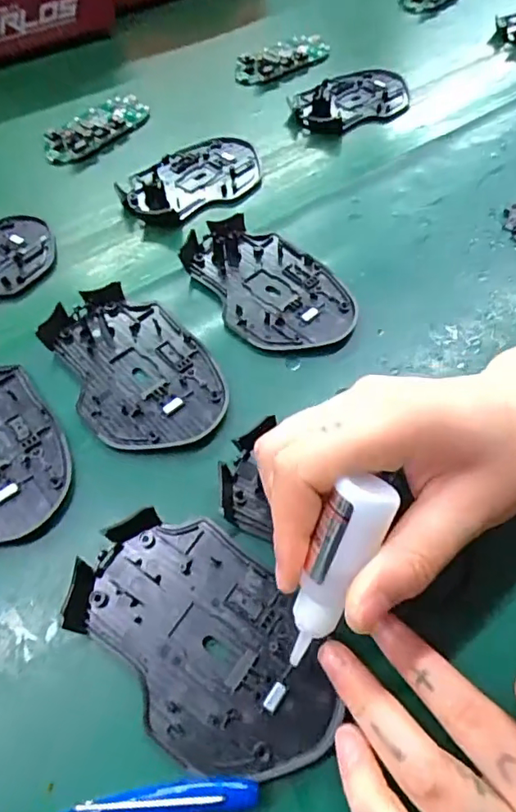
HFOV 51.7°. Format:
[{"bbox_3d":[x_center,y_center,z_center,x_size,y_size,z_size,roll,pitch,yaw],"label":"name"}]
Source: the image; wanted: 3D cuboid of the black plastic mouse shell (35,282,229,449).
[{"bbox_3d":[-0.067,-0.023,0.289,0.072,0.012,0.111,-28,60,-16],"label":"black plastic mouse shell"}]

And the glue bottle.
[{"bbox_3d":[0.026,0.058,0.183,0.020,0.070,0.017,24,16,16],"label":"glue bottle"}]

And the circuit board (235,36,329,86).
[{"bbox_3d":[0.023,-0.320,0.491,0.095,0.013,0.040,-33,62,-19],"label":"circuit board"}]

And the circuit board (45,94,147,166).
[{"bbox_3d":[-0.133,-0.228,0.435,0.043,0.013,0.097,28,61,18],"label":"circuit board"}]

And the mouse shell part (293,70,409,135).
[{"bbox_3d":[0.083,-0.262,0.453,0.117,0.012,0.074,-30,61,-18],"label":"mouse shell part"}]

